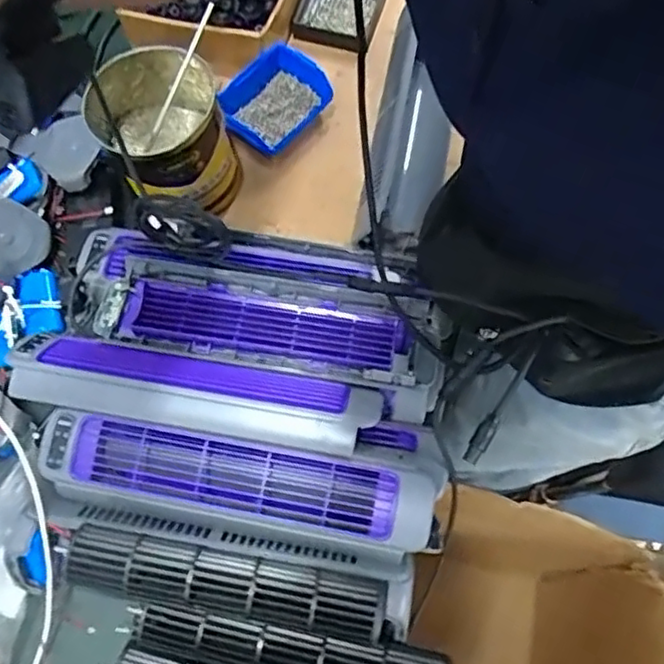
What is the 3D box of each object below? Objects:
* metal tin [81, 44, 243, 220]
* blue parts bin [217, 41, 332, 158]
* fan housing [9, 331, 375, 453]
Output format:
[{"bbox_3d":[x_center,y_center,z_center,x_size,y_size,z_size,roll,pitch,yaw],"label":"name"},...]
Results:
[{"bbox_3d":[-0.160,-0.194,0.654,0.118,0.120,0.133,-34,71,-12],"label":"metal tin"},{"bbox_3d":[-0.063,-0.253,0.726,0.085,0.045,0.118,39,74,15],"label":"blue parts bin"},{"bbox_3d":[-0.109,0.044,0.533,0.289,0.055,0.066,9,68,5],"label":"fan housing"}]

